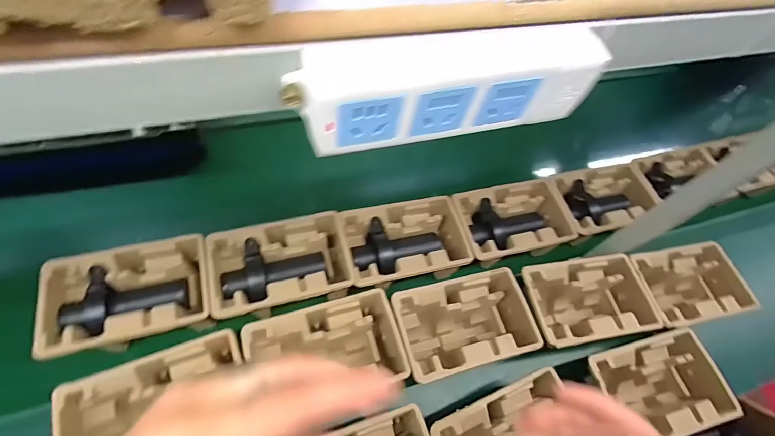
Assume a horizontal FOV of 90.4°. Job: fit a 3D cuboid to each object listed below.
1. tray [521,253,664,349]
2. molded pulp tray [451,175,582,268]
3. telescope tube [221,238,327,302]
[{"bbox_3d":[0.367,0.160,0.736,0.225,0.137,0.148,-9,67,-4],"label":"tray"},{"bbox_3d":[0.254,0.007,0.797,0.221,0.100,0.151,-16,67,-7],"label":"molded pulp tray"},{"bbox_3d":[-0.195,0.086,0.670,0.172,0.061,0.102,-10,65,-26],"label":"telescope tube"}]

